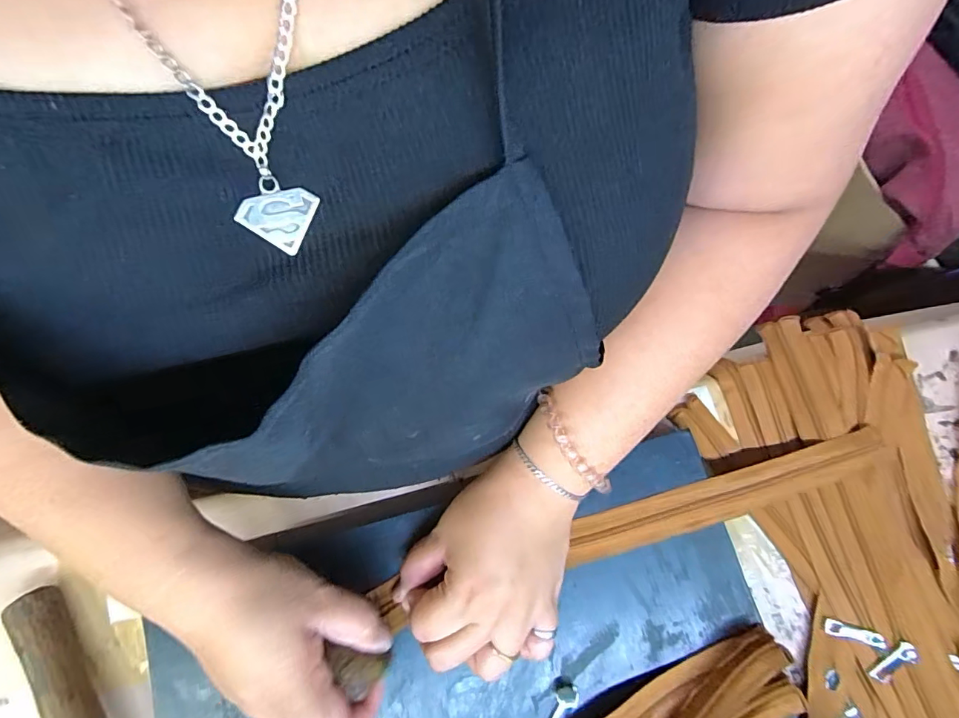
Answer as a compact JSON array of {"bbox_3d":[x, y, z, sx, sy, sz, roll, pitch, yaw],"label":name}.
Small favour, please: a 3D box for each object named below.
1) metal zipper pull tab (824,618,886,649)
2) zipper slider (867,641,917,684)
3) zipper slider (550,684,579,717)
[{"bbox_3d":[0.261,0.191,0.322,0.037,0.005,0.010,14,75,4],"label":"metal zipper pull tab"},{"bbox_3d":[0.286,0.210,0.321,0.011,0.007,0.034,41,101,11],"label":"zipper slider"},{"bbox_3d":[0.052,0.230,0.304,0.013,0.009,0.033,30,91,8],"label":"zipper slider"}]

